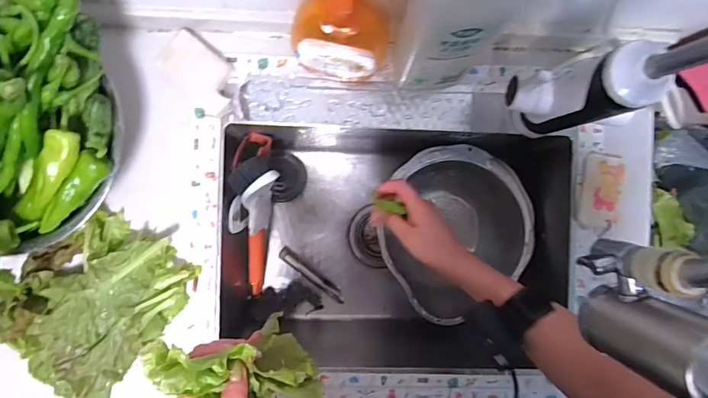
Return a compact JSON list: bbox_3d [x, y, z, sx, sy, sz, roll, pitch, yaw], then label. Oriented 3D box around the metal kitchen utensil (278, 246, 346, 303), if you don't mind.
[{"bbox_3d":[-0.070,0.130,0.746,0.134,0.023,0.021,39,88,-3],"label":"metal kitchen utensil"}]

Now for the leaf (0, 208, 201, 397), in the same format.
[{"bbox_3d":[-0.326,0.126,0.531,0.203,0.048,0.230,41,88,-3],"label":"leaf"}]

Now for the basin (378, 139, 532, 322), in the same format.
[{"bbox_3d":[0.145,0.035,0.692,0.230,0.139,0.217,0,90,-4],"label":"basin"}]

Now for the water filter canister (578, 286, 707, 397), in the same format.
[{"bbox_3d":[0.211,0.099,0.303,0.047,0.124,0.053,22,89,-3],"label":"water filter canister"}]

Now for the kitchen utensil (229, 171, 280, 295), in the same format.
[{"bbox_3d":[-0.146,0.054,0.647,0.054,0.053,0.234,8,130,-3],"label":"kitchen utensil"}]

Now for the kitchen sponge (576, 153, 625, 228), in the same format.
[{"bbox_3d":[0.323,-0.011,0.577,0.052,0.025,0.098,10,89,-3],"label":"kitchen sponge"}]

